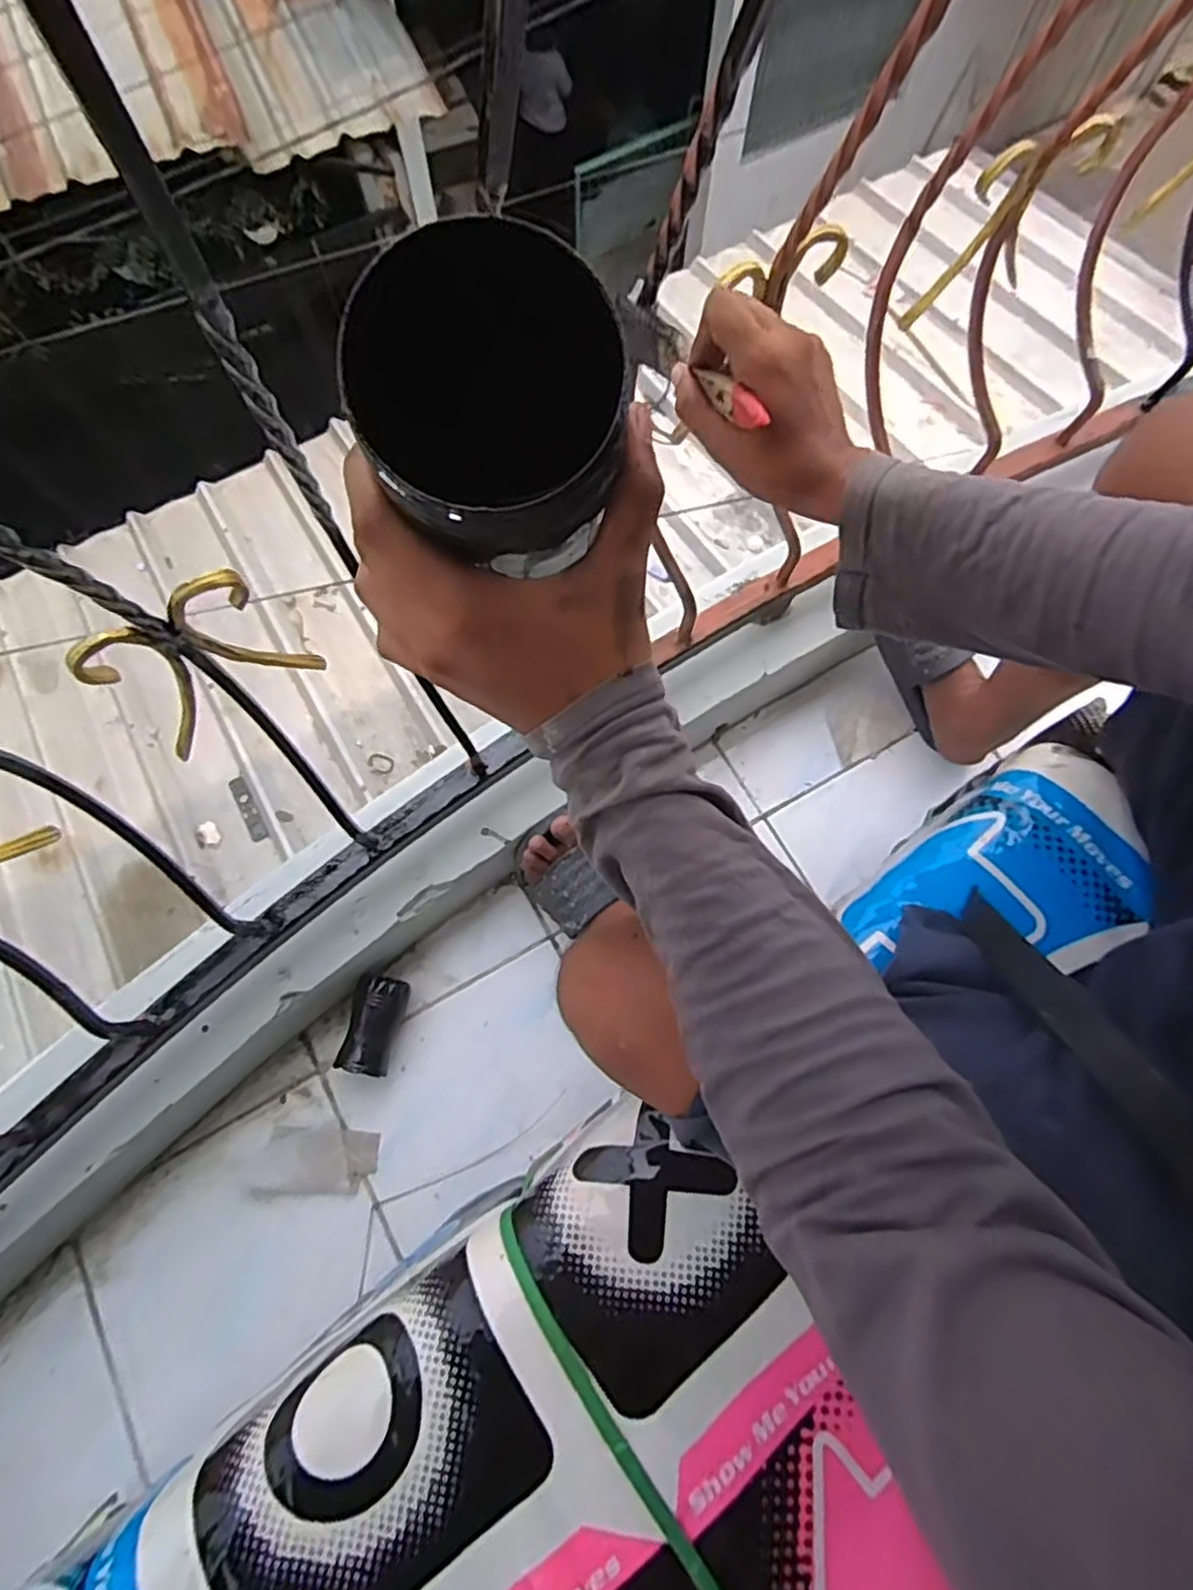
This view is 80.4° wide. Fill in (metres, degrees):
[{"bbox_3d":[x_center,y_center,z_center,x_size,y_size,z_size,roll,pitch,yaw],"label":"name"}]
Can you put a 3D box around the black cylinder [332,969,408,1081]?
[{"bbox_3d":[-0.247,0.255,0.786,0.052,0.072,0.102,9,75,2],"label":"black cylinder"}]

